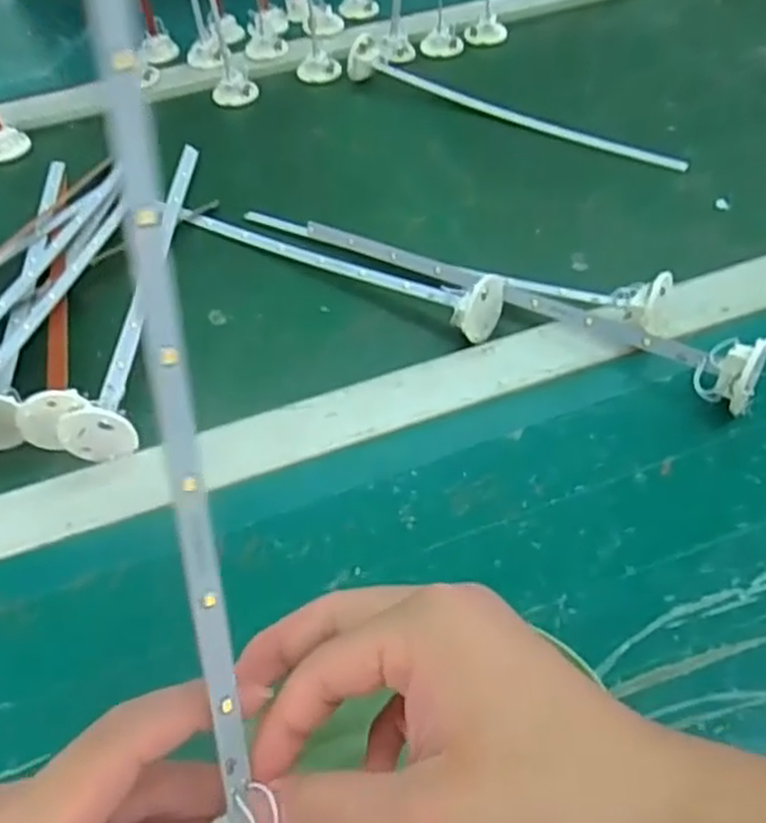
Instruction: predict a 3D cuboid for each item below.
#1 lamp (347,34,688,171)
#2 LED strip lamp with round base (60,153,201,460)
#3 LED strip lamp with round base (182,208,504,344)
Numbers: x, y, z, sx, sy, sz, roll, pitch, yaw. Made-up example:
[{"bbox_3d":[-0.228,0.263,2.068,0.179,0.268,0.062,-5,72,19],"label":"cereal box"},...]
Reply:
[{"bbox_3d":[0.095,-0.246,0.592,0.294,0.030,0.029,29,56,25],"label":"lamp"},{"bbox_3d":[-0.151,-0.091,0.479,0.034,0.031,0.292,-4,48,0],"label":"LED strip lamp with round base"},{"bbox_3d":[-0.038,-0.105,0.480,0.247,0.036,0.040,29,56,25],"label":"LED strip lamp with round base"}]

